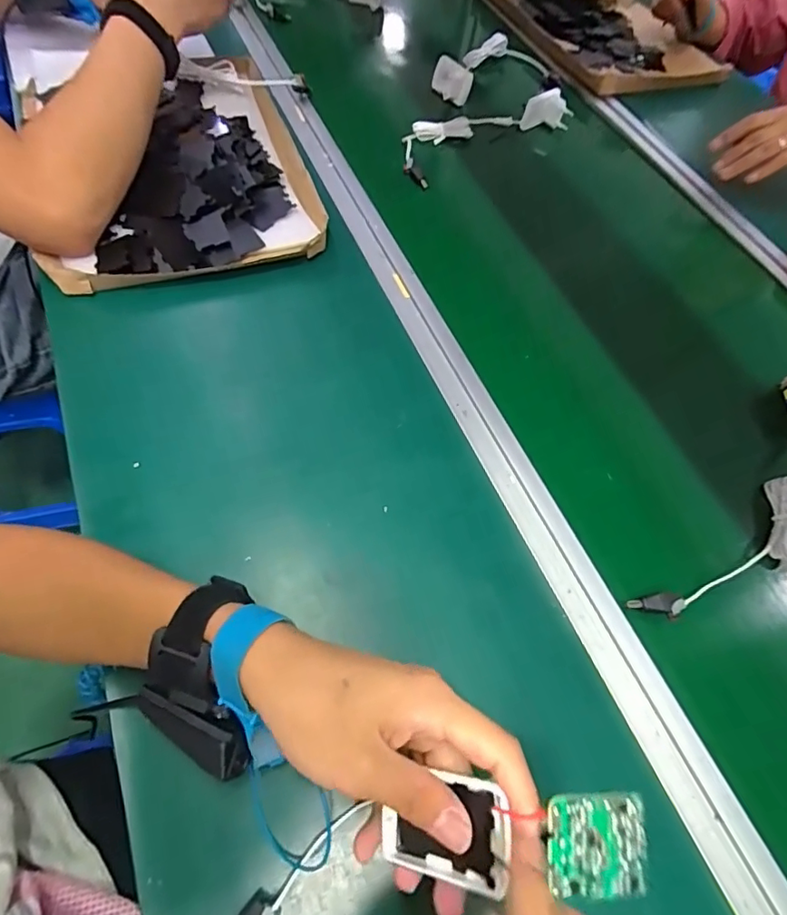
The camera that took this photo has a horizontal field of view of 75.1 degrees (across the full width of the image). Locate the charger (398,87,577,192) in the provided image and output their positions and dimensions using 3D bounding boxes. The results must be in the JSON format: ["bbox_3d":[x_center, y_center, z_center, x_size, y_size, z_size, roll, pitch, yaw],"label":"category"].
[{"bbox_3d":[0.109,-0.423,0.661,0.273,0.033,0.086,-36,68,-20],"label":"charger"}]

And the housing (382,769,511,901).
[{"bbox_3d":[0.023,0.162,0.223,0.060,0.007,0.039,-13,65,34],"label":"housing"}]

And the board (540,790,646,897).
[{"bbox_3d":[0.083,0.156,0.207,0.053,0.004,0.035,15,67,-25],"label":"board"}]

